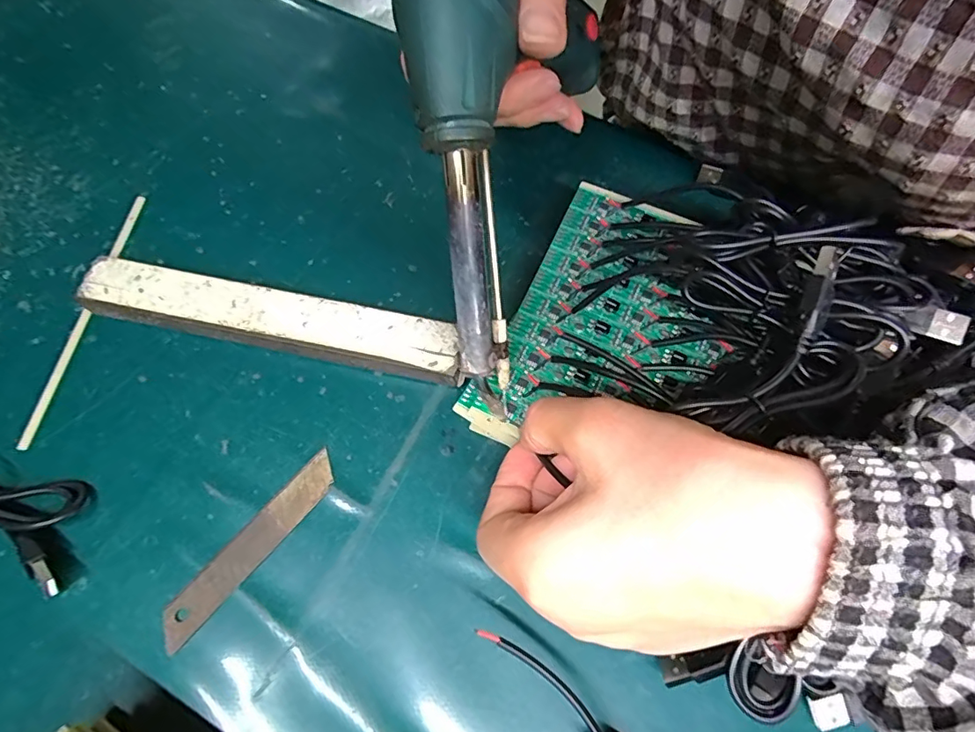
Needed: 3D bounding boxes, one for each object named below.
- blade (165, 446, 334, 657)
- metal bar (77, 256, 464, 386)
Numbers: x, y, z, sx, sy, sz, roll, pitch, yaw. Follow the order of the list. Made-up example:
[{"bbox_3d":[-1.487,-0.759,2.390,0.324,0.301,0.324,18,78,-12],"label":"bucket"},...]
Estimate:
[{"bbox_3d":[-0.106,0.080,0.229,0.017,0.004,0.096,38,73,14],"label":"blade"},{"bbox_3d":[-0.108,-0.021,0.261,0.193,0.020,0.029,12,68,4],"label":"metal bar"}]

